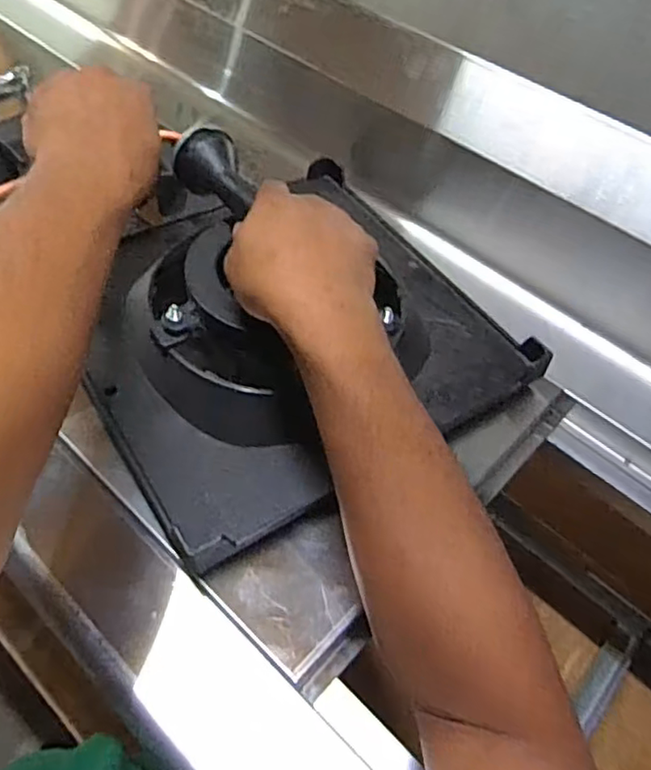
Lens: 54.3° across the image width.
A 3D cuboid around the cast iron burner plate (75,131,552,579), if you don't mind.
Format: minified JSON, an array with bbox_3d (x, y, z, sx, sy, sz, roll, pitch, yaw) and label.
[{"bbox_3d":[-0.033,-0.064,0.478,0.296,0.069,0.297,-26,59,-22],"label":"cast iron burner plate"}]

